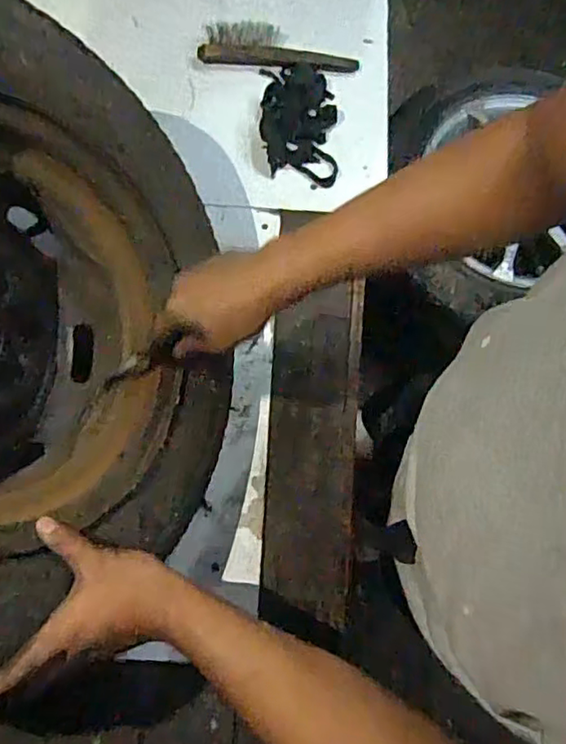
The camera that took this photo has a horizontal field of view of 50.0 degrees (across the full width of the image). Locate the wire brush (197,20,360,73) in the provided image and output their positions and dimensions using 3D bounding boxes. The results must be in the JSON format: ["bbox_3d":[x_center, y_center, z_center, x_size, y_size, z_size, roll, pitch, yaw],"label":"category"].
[{"bbox_3d":[-0.006,-0.428,0.797,0.205,0.031,0.047,2,75,0],"label":"wire brush"}]

